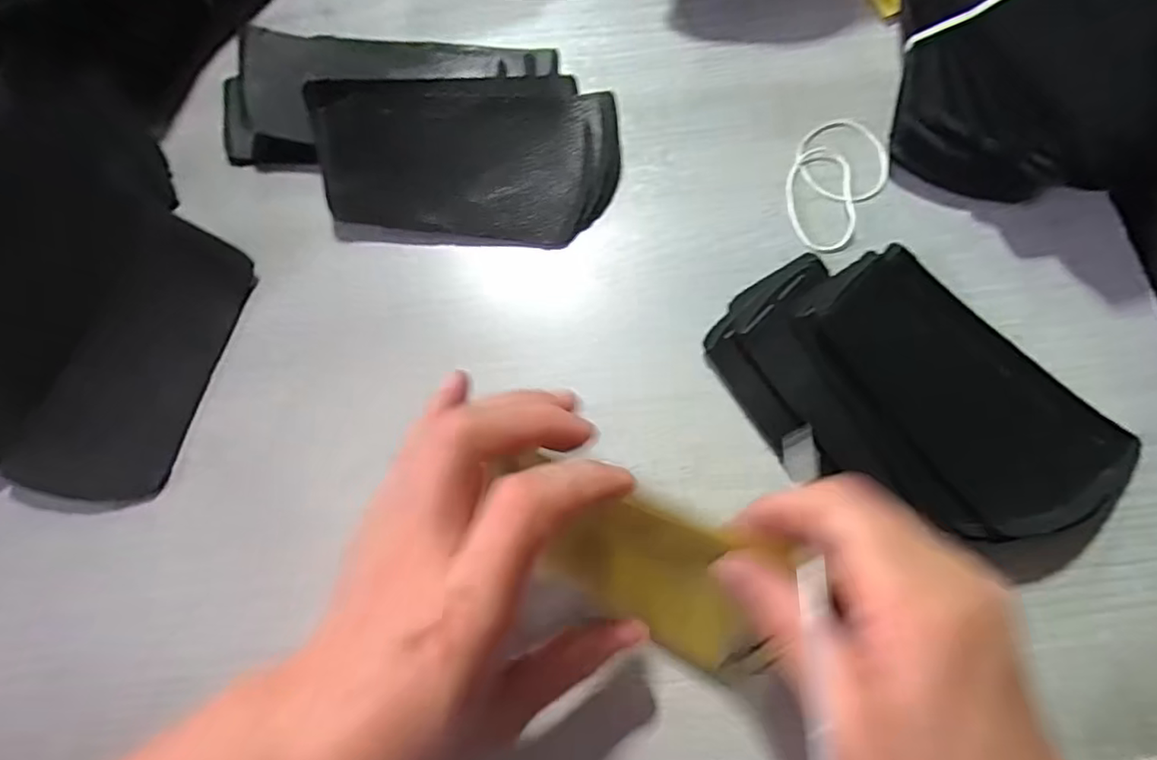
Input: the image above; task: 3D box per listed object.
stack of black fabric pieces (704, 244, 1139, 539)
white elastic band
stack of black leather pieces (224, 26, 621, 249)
[{"bbox_3d":[0.158,0.004,0.287,0.119,0.017,0.171,-41,75,-13],"label":"stack of black fabric pieces"},{"bbox_3d":[0.139,-0.109,0.334,0.049,0.006,0.082,32,74,11],"label":"white elastic band"},{"bbox_3d":[-0.086,-0.138,0.327,0.208,0.040,0.121,2,70,1],"label":"stack of black leather pieces"}]

